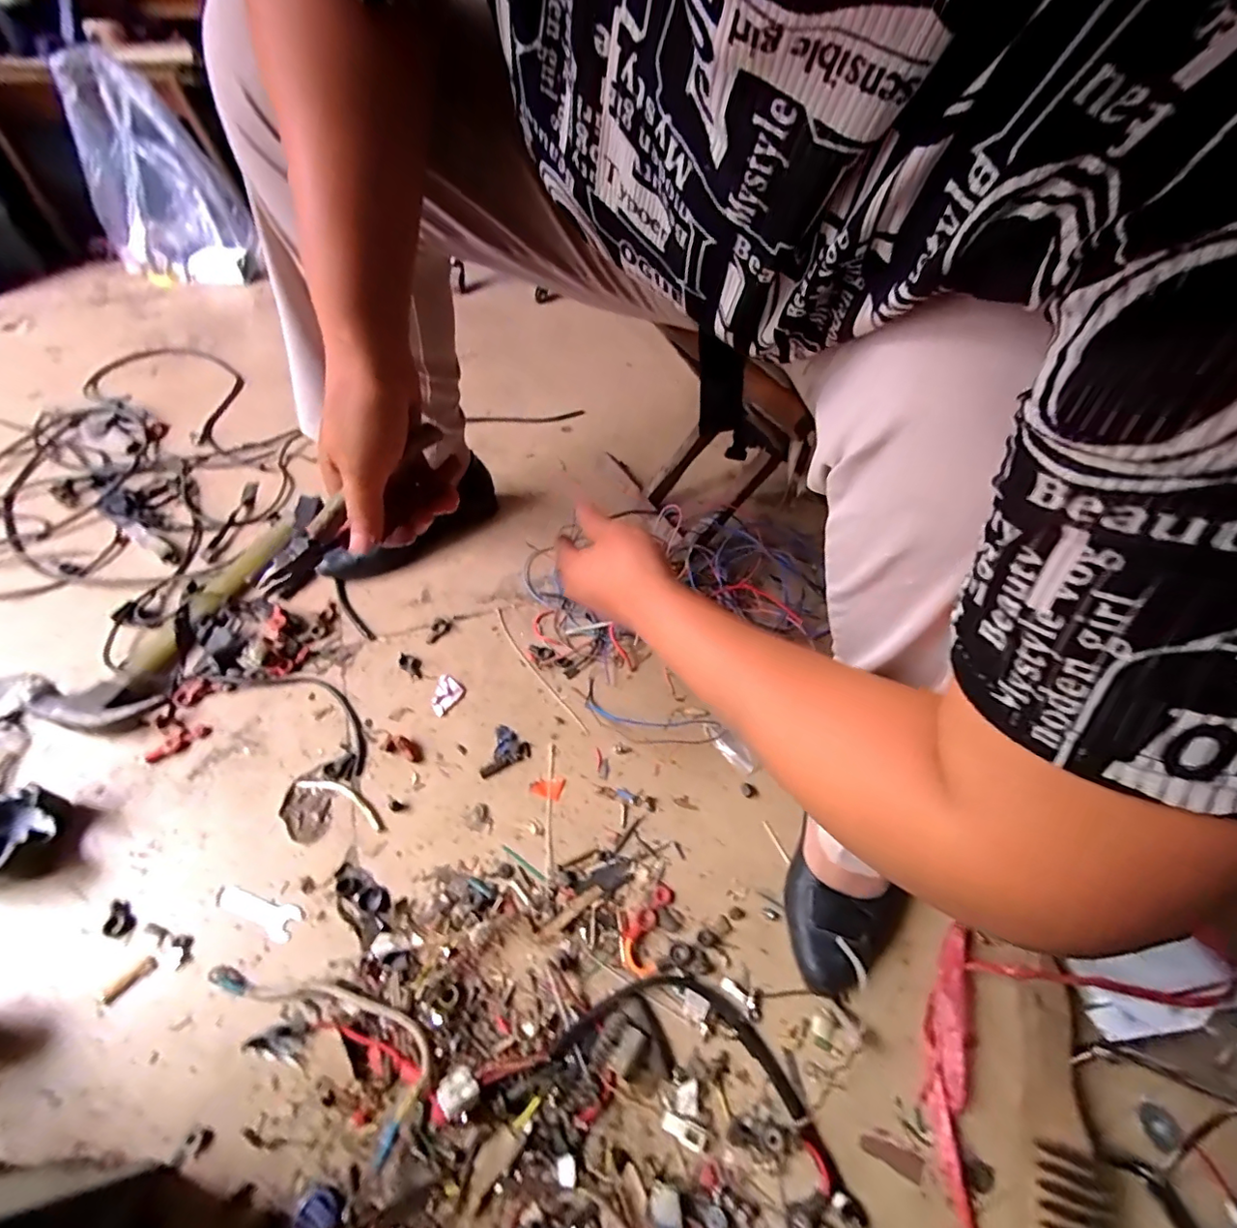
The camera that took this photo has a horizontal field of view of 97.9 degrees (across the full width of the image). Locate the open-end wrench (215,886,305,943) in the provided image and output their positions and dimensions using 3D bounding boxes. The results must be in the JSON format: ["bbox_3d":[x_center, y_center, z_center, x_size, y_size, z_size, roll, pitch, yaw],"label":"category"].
[{"bbox_3d":[-0.298,0.243,0.441,0.073,0.004,0.026,16,53,8],"label":"open-end wrench"}]

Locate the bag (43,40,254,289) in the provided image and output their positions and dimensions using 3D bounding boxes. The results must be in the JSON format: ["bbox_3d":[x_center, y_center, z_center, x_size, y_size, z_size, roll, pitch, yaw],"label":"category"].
[{"bbox_3d":[-0.896,-0.837,1.041,0.233,0.308,0.149,3,52,-1],"label":"bag"}]

